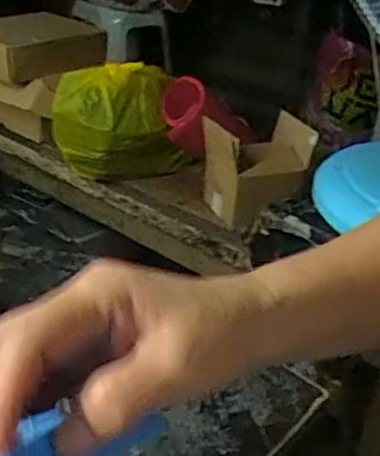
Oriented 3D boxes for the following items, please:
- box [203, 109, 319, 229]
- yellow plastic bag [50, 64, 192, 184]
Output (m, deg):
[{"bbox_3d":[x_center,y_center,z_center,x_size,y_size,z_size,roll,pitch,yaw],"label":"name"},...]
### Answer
[{"bbox_3d":[0.113,-0.099,1.075,0.163,0.159,0.116,-12,33,-24],"label":"box"},{"bbox_3d":[-0.123,-0.195,1.172,0.235,0.201,0.133,-15,35,-29],"label":"yellow plastic bag"}]

